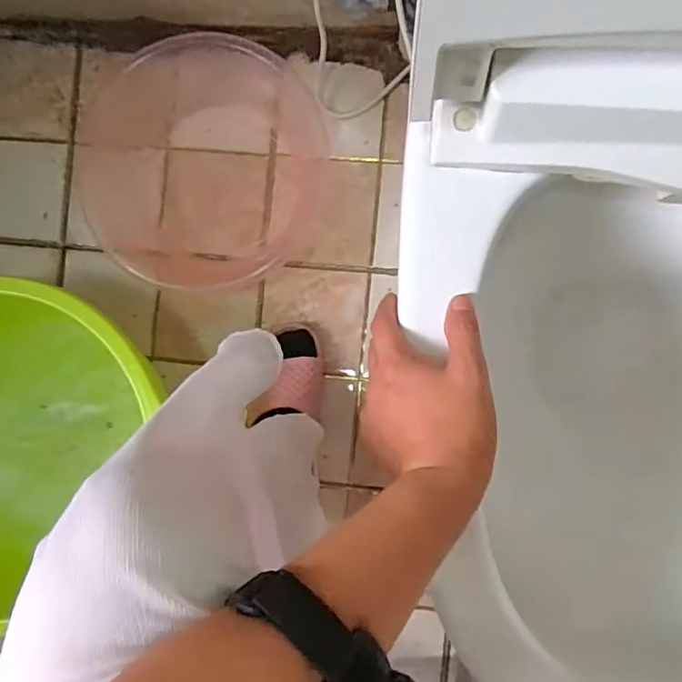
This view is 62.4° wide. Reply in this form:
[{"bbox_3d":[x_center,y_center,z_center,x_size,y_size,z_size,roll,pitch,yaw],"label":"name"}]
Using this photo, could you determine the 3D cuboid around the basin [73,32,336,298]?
[{"bbox_3d":[-0.171,-0.252,0.754,0.305,0.102,0.341,-8,89,5],"label":"basin"}]

